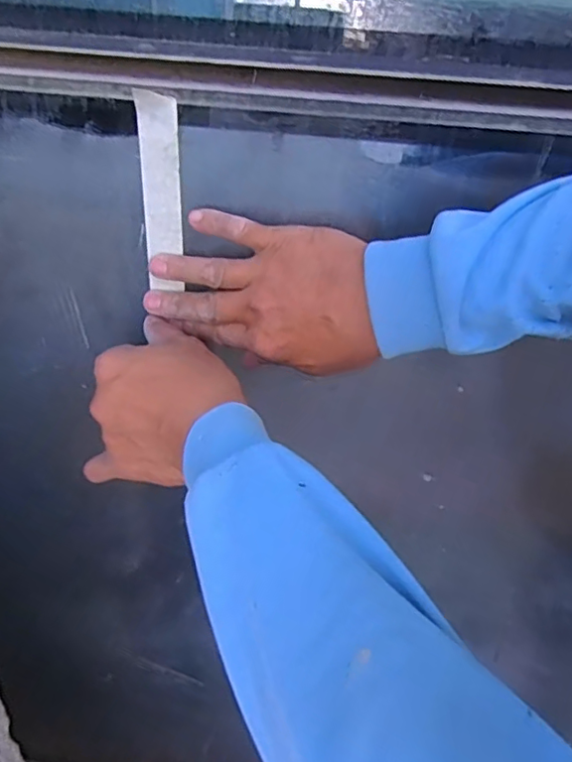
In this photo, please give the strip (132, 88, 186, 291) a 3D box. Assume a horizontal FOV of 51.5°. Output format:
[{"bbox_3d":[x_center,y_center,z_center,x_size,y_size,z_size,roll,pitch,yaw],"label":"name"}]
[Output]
[{"bbox_3d":[-0.080,-0.117,0.379,0.025,0.122,0.004,7,34,4],"label":"strip"}]

